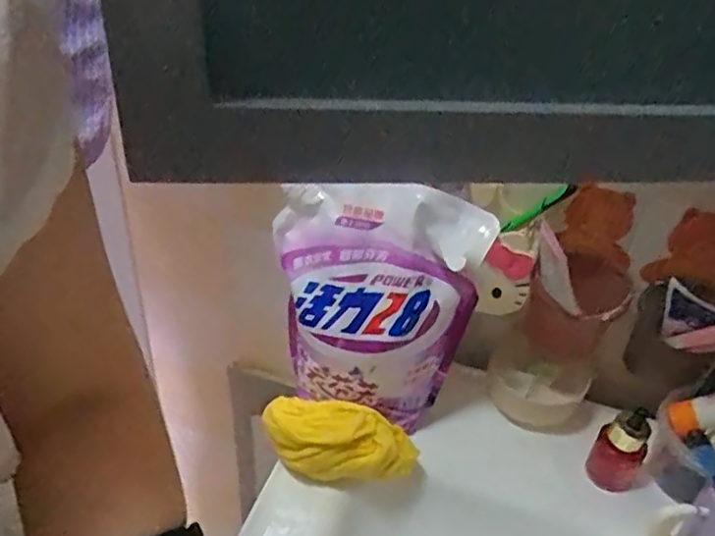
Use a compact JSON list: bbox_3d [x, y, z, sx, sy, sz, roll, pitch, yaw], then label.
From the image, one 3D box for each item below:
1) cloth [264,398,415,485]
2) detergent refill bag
[{"bbox_3d":[-0.017,0.163,0.605,0.147,0.053,0.060,6,37,2],"label":"cloth"},{"bbox_3d":[0.017,0.038,0.609,0.198,0.217,0.080,5,37,2],"label":"detergent refill bag"}]

